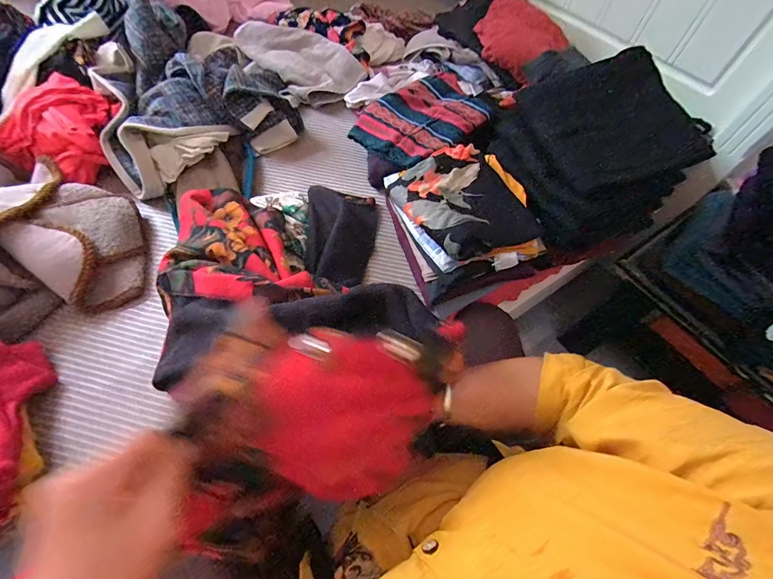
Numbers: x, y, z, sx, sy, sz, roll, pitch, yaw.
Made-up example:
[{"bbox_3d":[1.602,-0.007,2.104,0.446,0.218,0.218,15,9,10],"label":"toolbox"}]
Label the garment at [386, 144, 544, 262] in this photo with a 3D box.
[{"bbox_3d":[0.136,-0.158,0.606,0.183,0.042,0.234,-26,64,-19],"label":"garment"}]

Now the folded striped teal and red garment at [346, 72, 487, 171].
[{"bbox_3d":[0.082,-0.373,0.761,0.270,0.058,0.210,-38,68,-24],"label":"folded striped teal and red garment"}]

